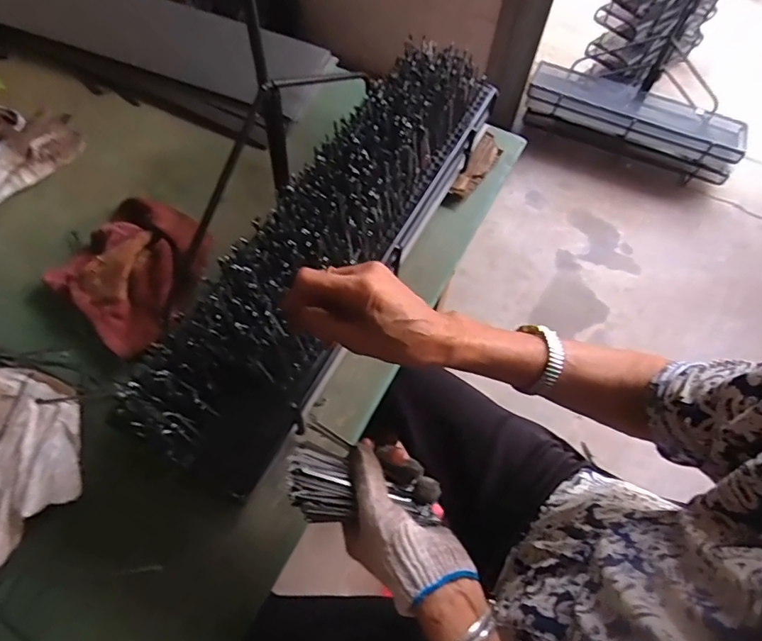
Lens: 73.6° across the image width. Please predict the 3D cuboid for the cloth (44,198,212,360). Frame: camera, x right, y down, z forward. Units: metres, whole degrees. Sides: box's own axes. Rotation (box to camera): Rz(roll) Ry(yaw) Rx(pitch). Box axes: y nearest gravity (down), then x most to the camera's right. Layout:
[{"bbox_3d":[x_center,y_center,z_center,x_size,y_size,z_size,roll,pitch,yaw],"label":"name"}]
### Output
[{"bbox_3d":[-0.298,-0.063,0.612,0.159,0.044,0.171,28,65,12],"label":"cloth"}]

